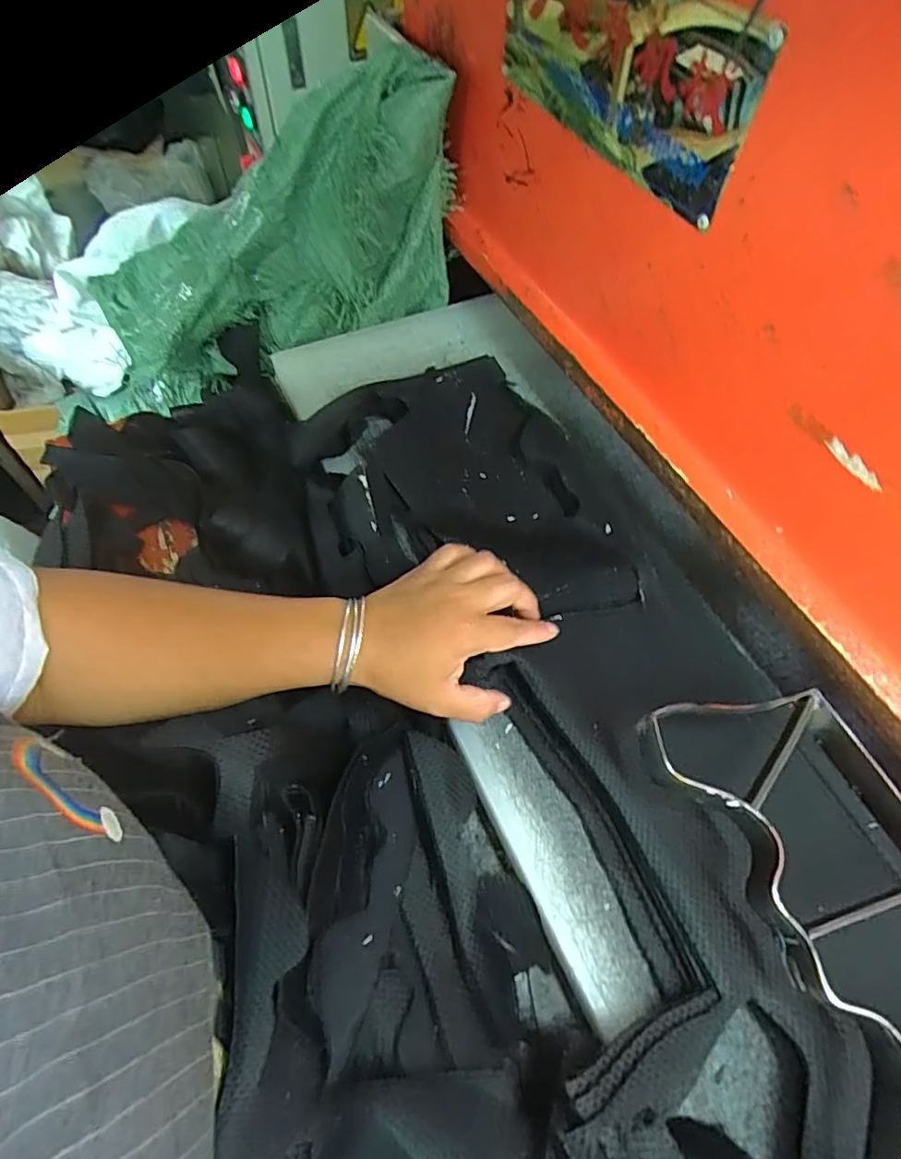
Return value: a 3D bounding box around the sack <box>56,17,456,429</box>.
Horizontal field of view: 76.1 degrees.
[{"bbox_3d":[-0.180,-0.321,0.638,0.459,0.229,0.129,-14,56,26],"label":"sack"}]

